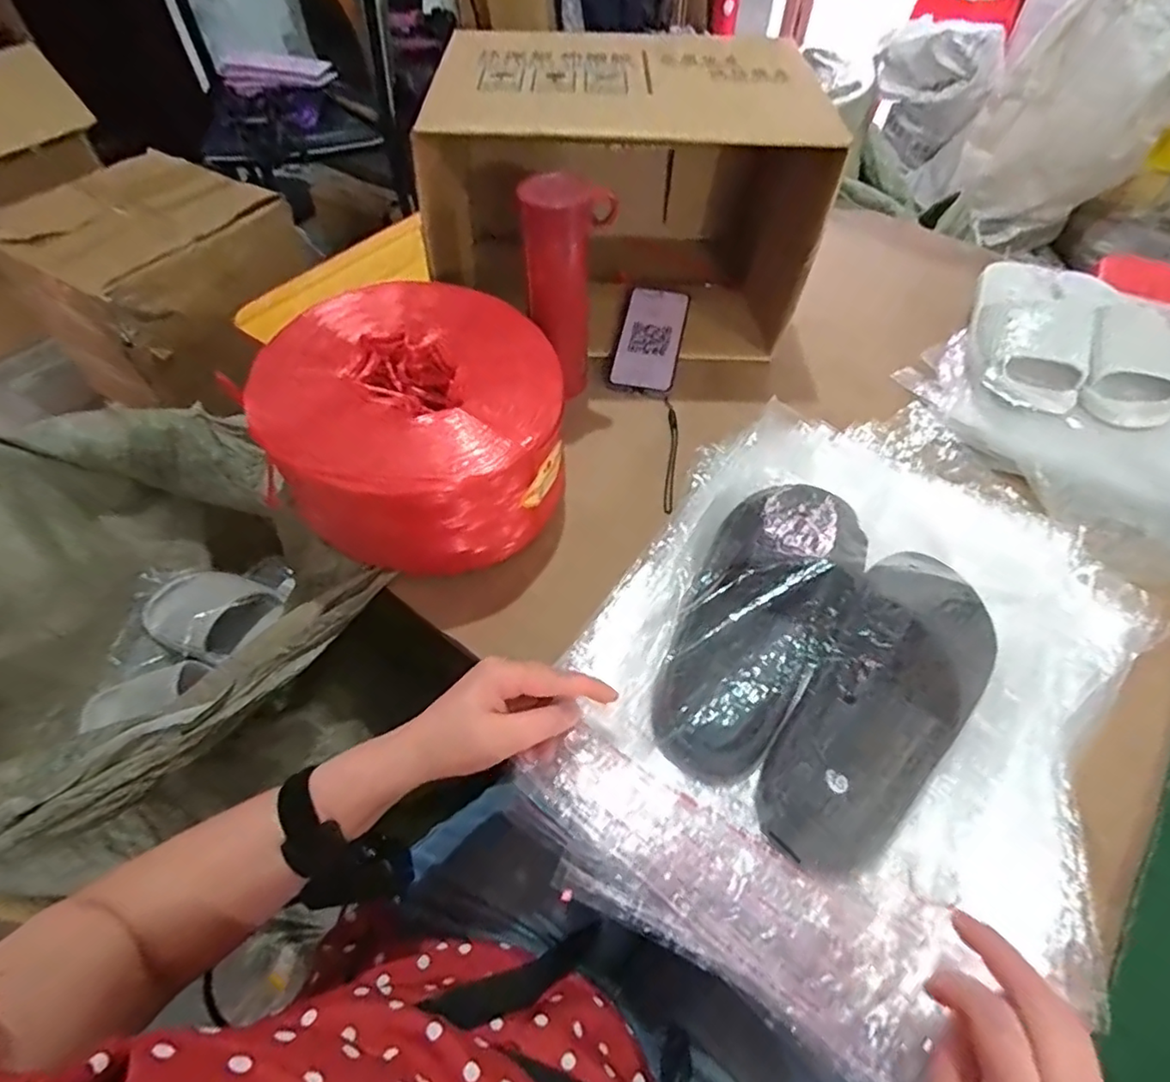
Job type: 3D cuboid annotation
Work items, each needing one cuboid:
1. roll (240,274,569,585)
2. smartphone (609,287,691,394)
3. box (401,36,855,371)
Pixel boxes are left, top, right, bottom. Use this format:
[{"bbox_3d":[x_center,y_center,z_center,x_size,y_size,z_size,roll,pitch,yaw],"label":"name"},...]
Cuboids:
[{"bbox_3d":[-0.160,-0.110,0.591,0.288,0.135,0.248,35,61,23],"label":"roll"},{"bbox_3d":[0.081,-0.250,0.745,0.076,0.006,0.164,12,64,4],"label":"smartphone"},{"bbox_3d":[0.049,-0.409,0.723,0.406,0.243,0.284,4,54,2],"label":"box"}]

